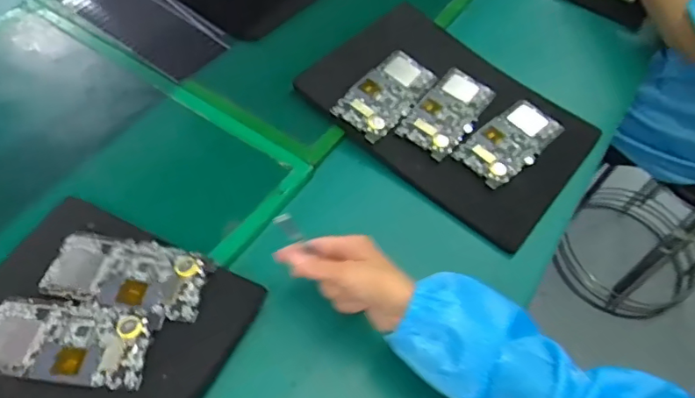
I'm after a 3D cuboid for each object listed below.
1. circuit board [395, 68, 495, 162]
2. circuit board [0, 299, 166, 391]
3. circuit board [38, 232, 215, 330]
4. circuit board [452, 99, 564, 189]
[{"bbox_3d":[0.132,-0.113,0.694,0.075,0.015,0.145,33,59,16],"label":"circuit board"},{"bbox_3d":[-0.252,0.124,0.470,0.154,0.007,0.071,9,56,0],"label":"circuit board"},{"bbox_3d":[-0.215,0.073,0.519,0.155,0.007,0.080,15,54,9],"label":"circuit board"},{"bbox_3d":[0.209,-0.079,0.677,0.074,0.010,0.145,41,62,20],"label":"circuit board"}]

